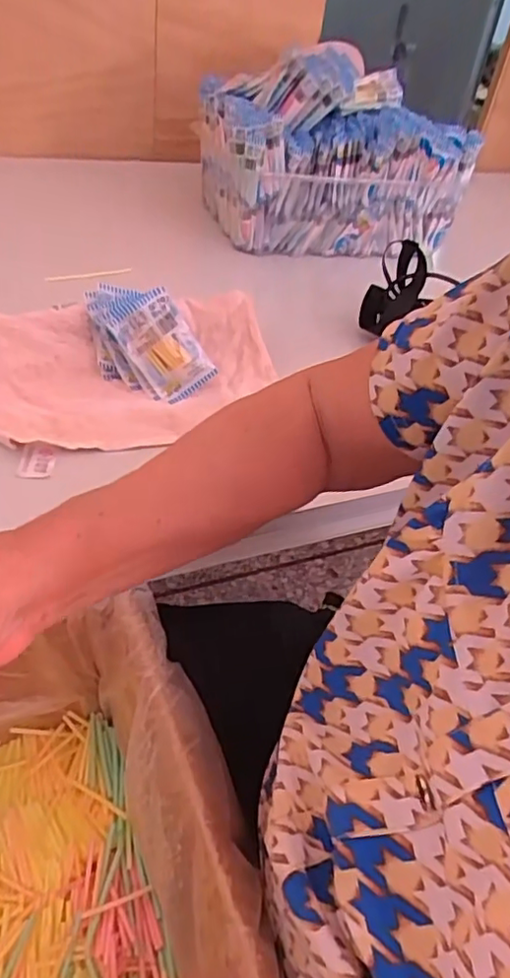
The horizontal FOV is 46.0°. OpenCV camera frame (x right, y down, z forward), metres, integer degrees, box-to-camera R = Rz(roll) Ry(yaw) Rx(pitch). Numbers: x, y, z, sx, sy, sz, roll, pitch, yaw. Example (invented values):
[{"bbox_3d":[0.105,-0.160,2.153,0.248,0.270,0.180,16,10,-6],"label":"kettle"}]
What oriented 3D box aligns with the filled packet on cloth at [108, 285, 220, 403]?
[{"bbox_3d":[-0.091,-0.142,0.611,0.065,0.101,0.015,-34,22,0],"label":"filled packet on cloth"}]

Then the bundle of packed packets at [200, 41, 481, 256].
[{"bbox_3d":[0.123,-0.554,1.001,0.385,0.238,0.288,-10,43,-17],"label":"bundle of packed packets"}]

